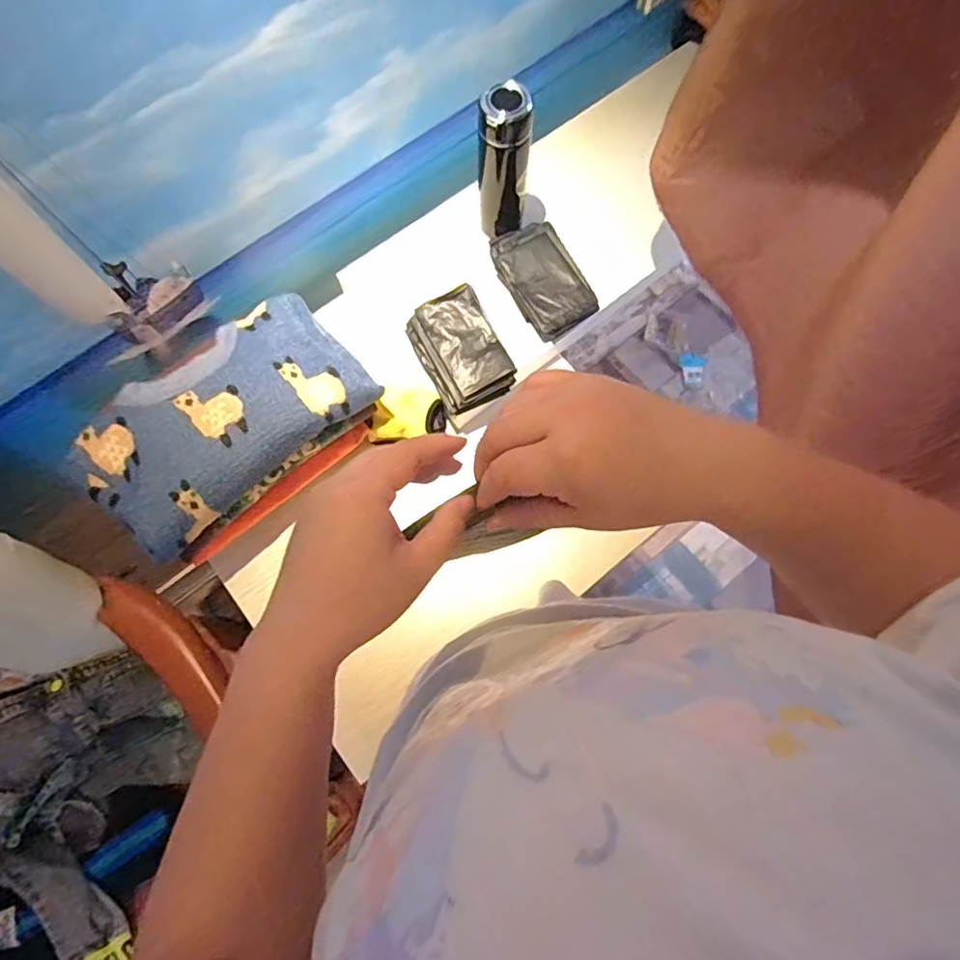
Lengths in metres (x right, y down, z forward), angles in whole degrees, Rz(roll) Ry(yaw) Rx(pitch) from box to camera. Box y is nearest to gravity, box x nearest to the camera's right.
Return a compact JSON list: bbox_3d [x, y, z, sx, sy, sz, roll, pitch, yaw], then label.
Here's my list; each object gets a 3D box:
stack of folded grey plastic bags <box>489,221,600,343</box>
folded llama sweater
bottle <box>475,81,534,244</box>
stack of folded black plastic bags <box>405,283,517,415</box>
[{"bbox_3d":[0.097,-0.311,0.865,0.110,0.026,0.180,-30,75,-8],"label":"stack of folded grey plastic bags"},{"bbox_3d":[-0.324,-0.080,0.711,0.350,0.065,0.196,-41,77,-10],"label":"folded llama sweater"},{"bbox_3d":[0.032,-0.441,0.807,0.071,0.236,0.071,-2,73,1],"label":"bottle"},{"bbox_3d":[-0.028,-0.187,0.818,0.108,0.060,0.158,-28,75,-7],"label":"stack of folded black plastic bags"}]

